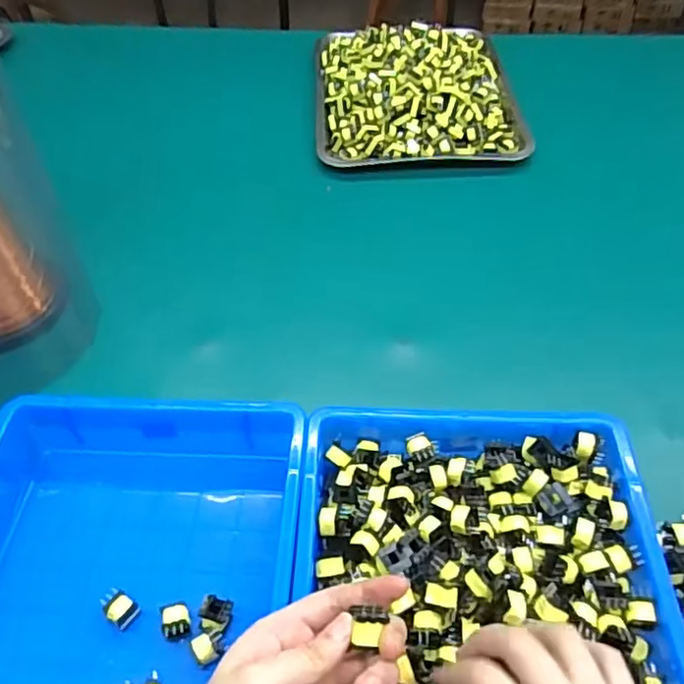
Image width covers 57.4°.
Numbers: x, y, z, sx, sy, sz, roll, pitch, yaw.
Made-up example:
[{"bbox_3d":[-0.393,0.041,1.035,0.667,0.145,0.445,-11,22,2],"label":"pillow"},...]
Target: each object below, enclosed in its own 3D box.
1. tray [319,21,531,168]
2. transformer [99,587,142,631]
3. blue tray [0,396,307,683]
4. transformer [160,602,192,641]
[{"bbox_3d":[0.103,-0.379,0.901,0.279,0.068,0.334,-2,49,-1],"label":"tray"},{"bbox_3d":[-0.158,0.188,0.444,0.021,0.022,0.020,32,57,26],"label":"transformer"},{"bbox_3d":[-0.163,0.208,0.409,0.254,0.068,0.387,1,49,2],"label":"blue tray"},{"bbox_3d":[-0.115,0.195,0.435,0.019,0.011,0.022,-9,49,-7],"label":"transformer"}]

